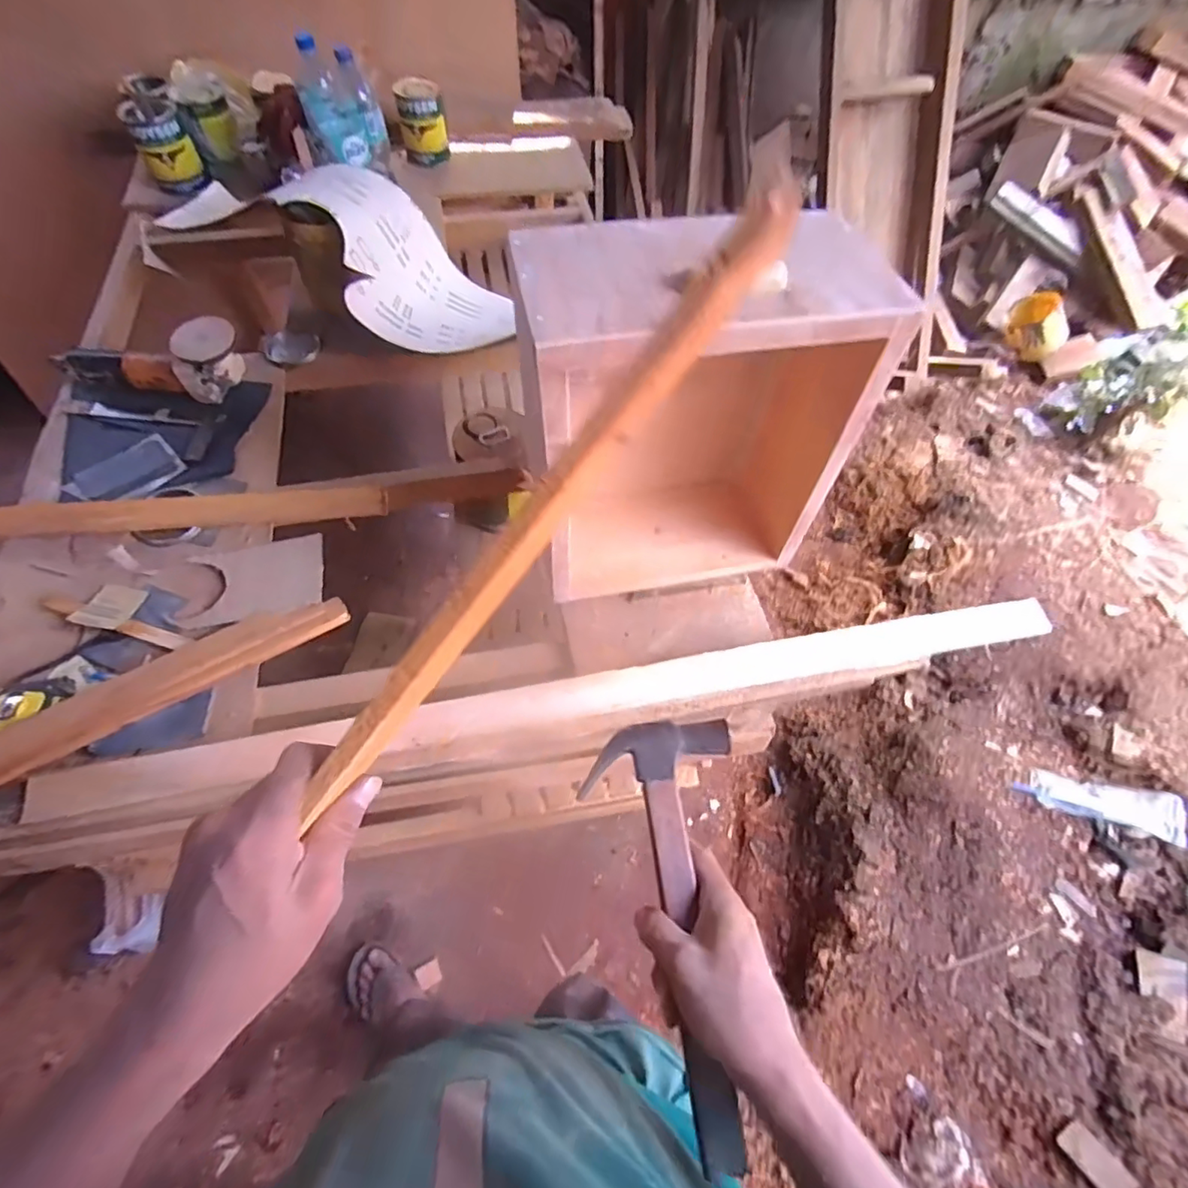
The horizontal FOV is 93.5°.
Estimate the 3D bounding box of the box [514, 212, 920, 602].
[{"bbox_3d":[0.100,-0.179,0.673,0.337,0.418,0.205,-9,60,-9],"label":"box"}]

